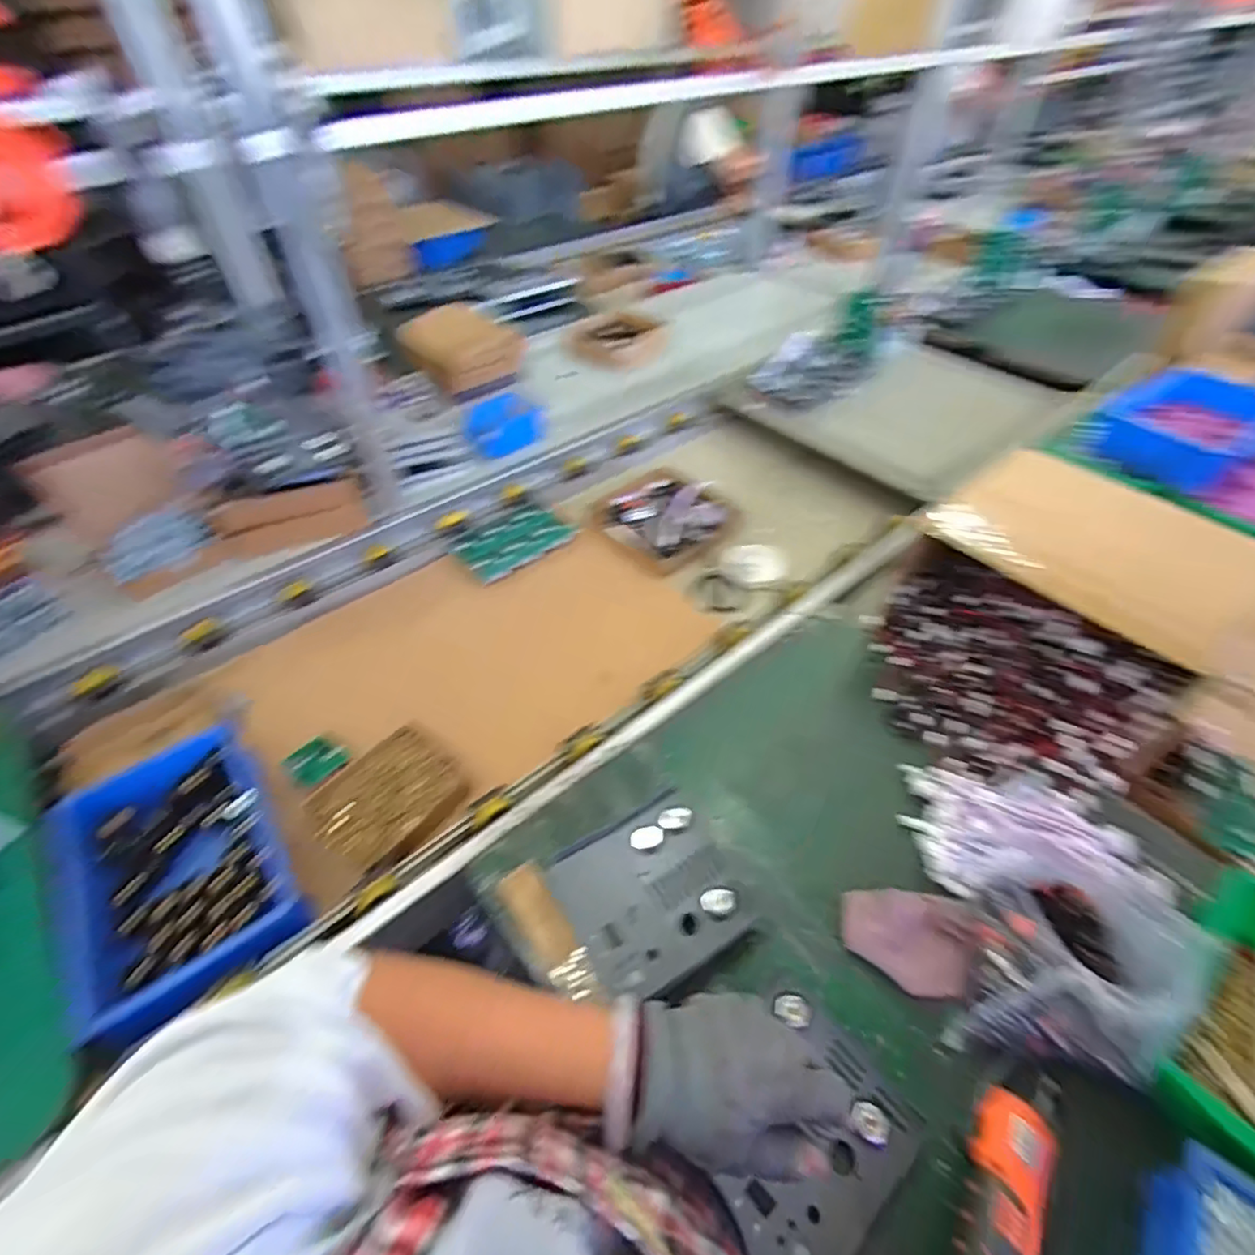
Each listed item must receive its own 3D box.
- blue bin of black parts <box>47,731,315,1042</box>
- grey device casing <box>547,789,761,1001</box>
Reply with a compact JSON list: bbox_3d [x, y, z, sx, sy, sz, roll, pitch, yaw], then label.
[{"bbox_3d":[-0.526,0.288,0.699,0.224,0.070,0.306,-32,55,-25],"label":"blue bin of black parts"},{"bbox_3d":[0.026,0.276,0.624,0.169,0.049,0.159,-23,51,-19],"label":"grey device casing"}]

